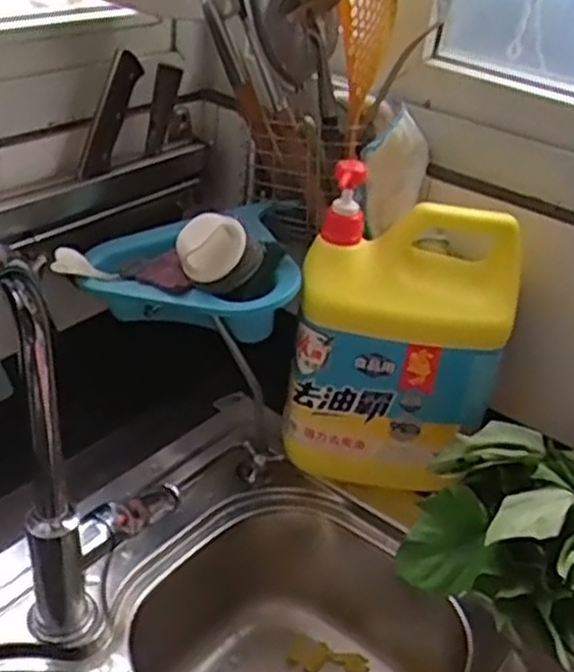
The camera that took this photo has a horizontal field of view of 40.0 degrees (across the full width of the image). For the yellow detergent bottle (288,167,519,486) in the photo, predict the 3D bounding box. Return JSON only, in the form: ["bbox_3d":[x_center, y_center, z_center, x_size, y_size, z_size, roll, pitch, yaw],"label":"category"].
[{"bbox_3d":[0.112,0.012,0.777,0.201,0.280,0.109,14,33,9],"label":"yellow detergent bottle"}]

